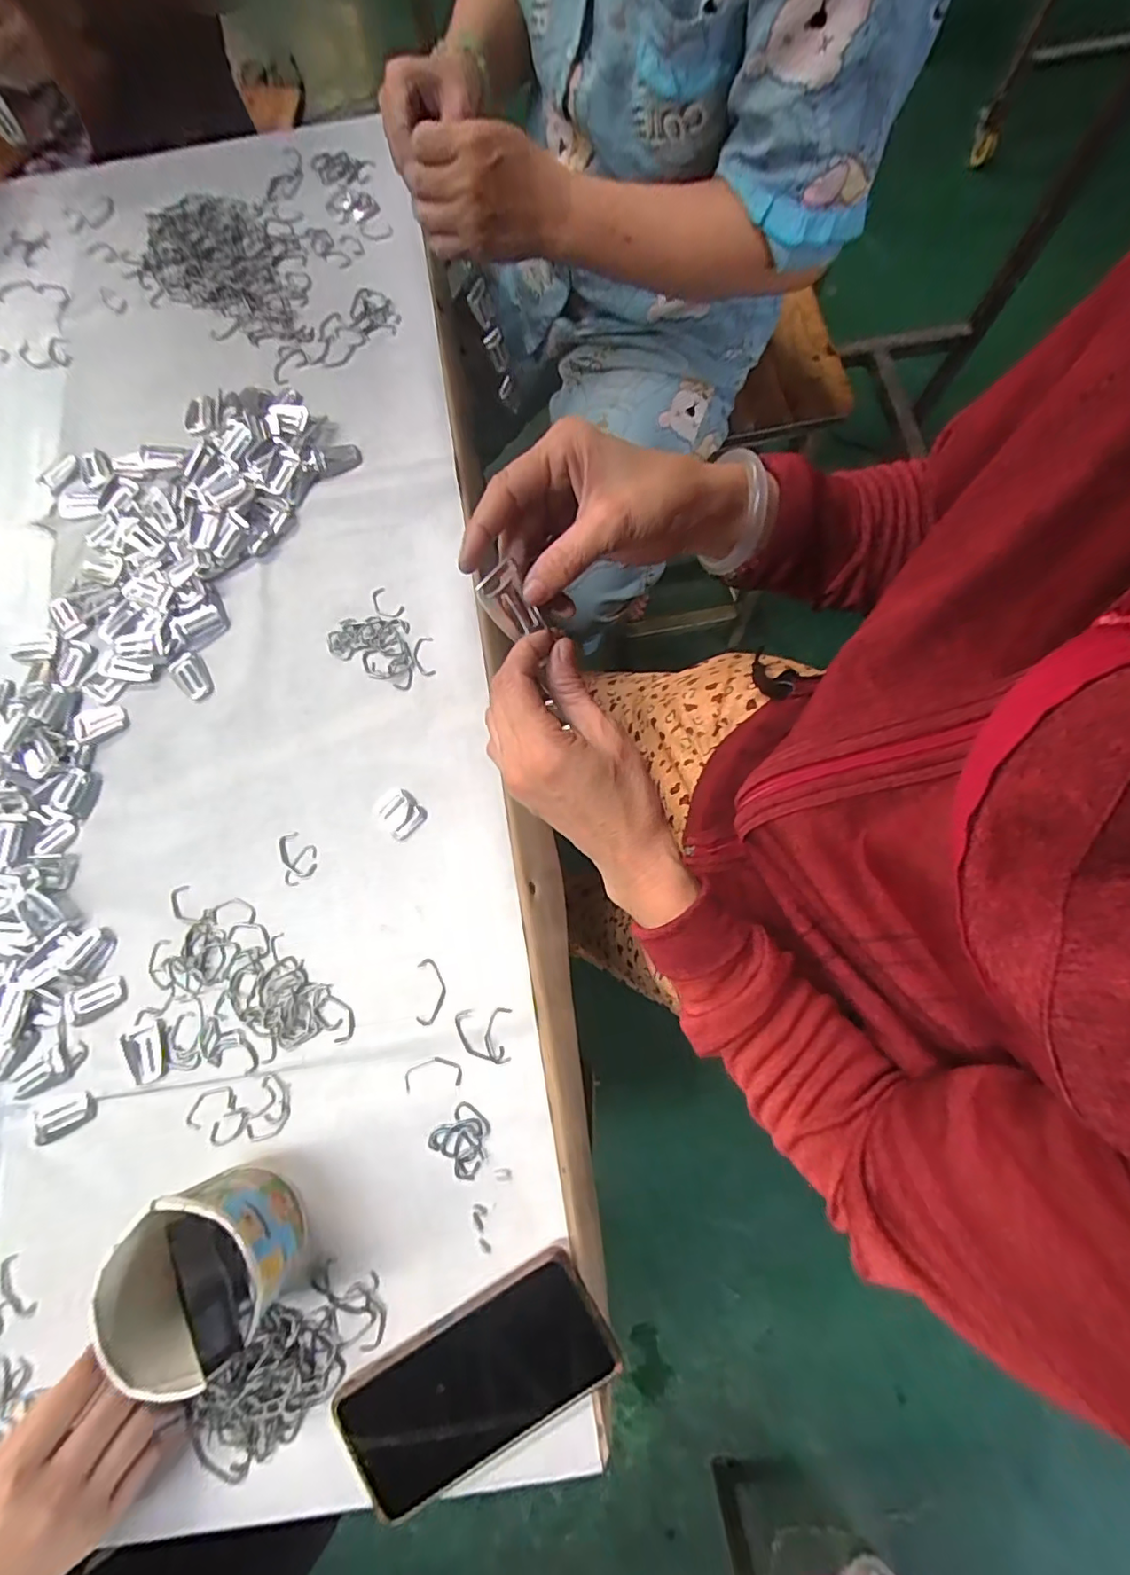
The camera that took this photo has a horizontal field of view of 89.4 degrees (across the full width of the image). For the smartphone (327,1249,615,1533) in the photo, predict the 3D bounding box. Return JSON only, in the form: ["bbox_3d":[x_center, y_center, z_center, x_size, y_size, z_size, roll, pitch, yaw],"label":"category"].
[{"bbox_3d":[-0.055,0.369,0.356,0.167,0.013,0.079,-30,78,-6],"label":"smartphone"}]

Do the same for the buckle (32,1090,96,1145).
[{"bbox_3d":[-0.357,0.233,0.404,0.042,0.004,0.025,-22,77,-4],"label":"buckle"}]

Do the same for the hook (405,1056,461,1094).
[{"bbox_3d":[-0.094,0.202,0.404,0.040,0.004,0.020,-8,77,-1],"label":"hook"}]

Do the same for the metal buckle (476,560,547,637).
[{"bbox_3d":[-0.027,-0.092,0.289,0.025,0.040,0.004,-44,48,-12],"label":"metal buckle"}]

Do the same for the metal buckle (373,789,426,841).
[{"bbox_3d":[-0.131,0.020,0.450,0.038,0.005,0.031,41,81,10],"label":"metal buckle"}]

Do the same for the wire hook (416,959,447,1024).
[{"bbox_3d":[-0.097,0.148,0.414,0.020,0.004,0.045,-2,77,1],"label":"wire hook"}]

